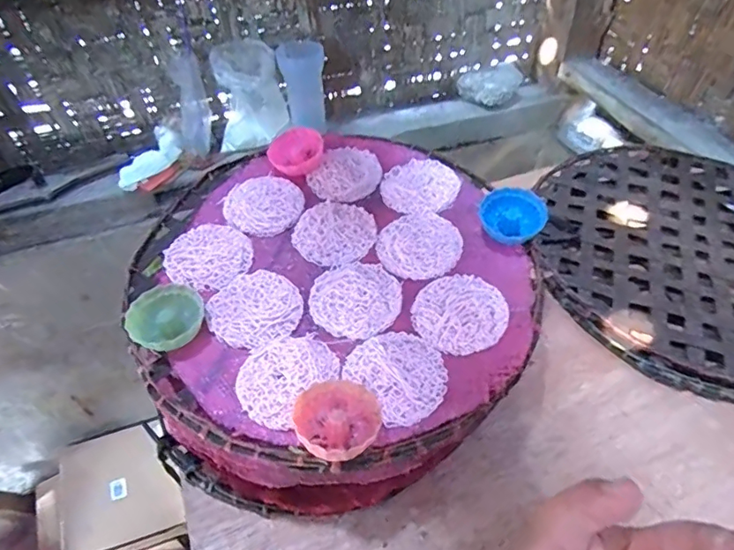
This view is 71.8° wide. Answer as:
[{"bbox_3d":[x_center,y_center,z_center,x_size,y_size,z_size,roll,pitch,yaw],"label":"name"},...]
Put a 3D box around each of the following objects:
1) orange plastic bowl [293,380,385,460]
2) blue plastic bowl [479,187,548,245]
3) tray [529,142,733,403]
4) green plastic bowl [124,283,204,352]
[{"bbox_3d":[-0.020,0.102,0.359,0.059,0.026,0.060,-1,47,1],"label":"orange plastic bowl"},{"bbox_3d":[0.140,-0.056,0.493,0.058,0.029,0.052,8,47,10],"label":"blue plastic bowl"},{"bbox_3d":[0.398,-0.030,0.594,0.372,0.015,0.380,11,51,12],"label":"tray"},{"bbox_3d":[-0.169,0.036,0.428,0.059,0.022,0.061,-1,47,1],"label":"green plastic bowl"}]

